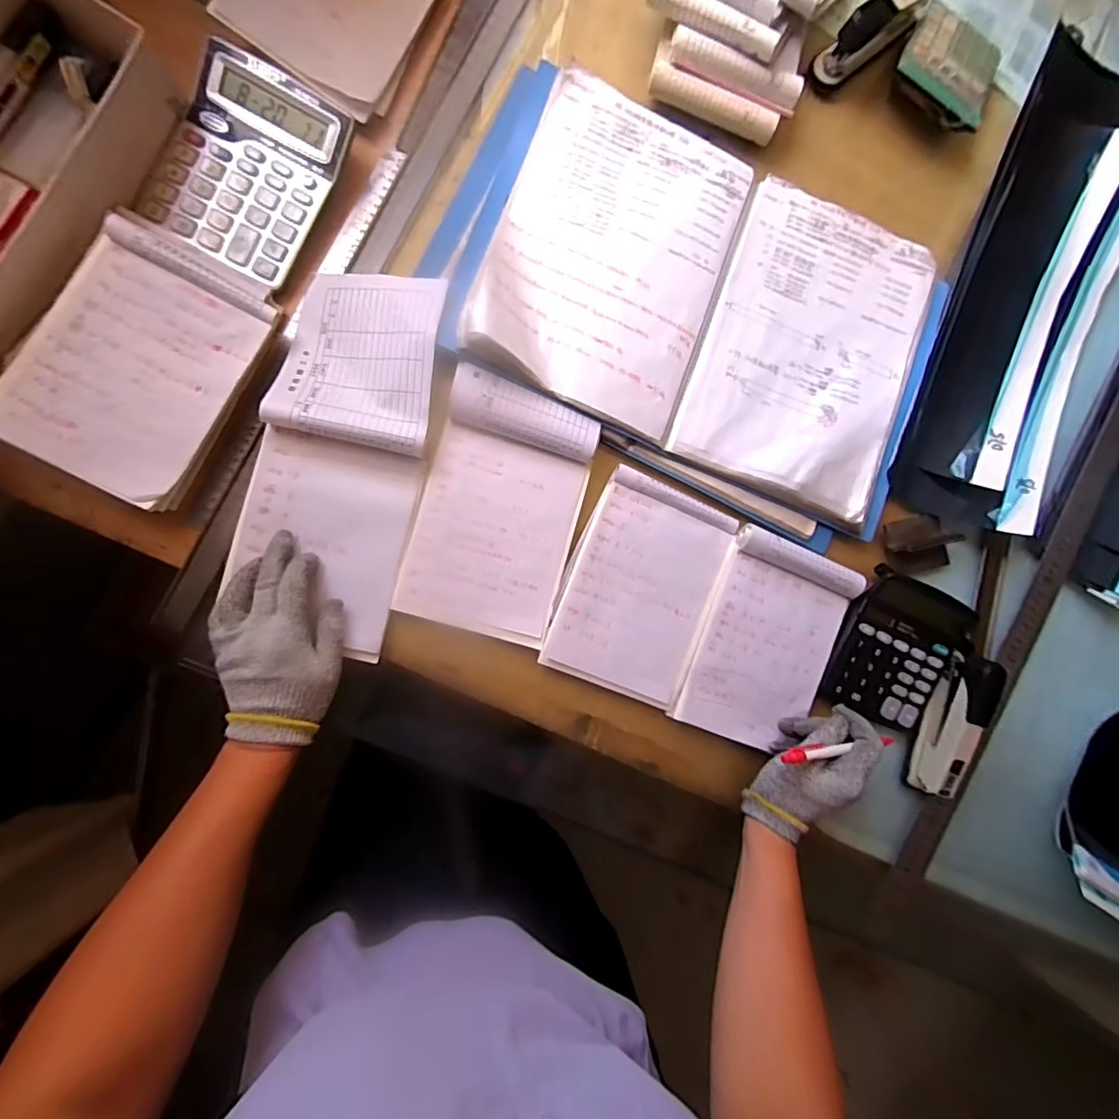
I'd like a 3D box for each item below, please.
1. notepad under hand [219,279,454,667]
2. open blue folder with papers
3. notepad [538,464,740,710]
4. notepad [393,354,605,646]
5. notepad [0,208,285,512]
[{"bbox_3d":[-0.193,-0.091,0.449,0.142,0.033,0.333,6,88,-7],"label":"notepad under hand"},{"bbox_3d":[0.140,-0.250,0.495,0.505,0.040,0.323,24,84,-6],"label":"open blue folder with papers"},{"bbox_3d":[0.081,0.027,0.487,0.139,0.015,0.197,23,84,-6],"label":"notepad"},{"bbox_3d":[-0.053,-0.045,0.466,0.140,0.024,0.221,17,85,-7],"label":"notepad"},{"bbox_3d":[-0.341,-0.161,0.420,0.145,0.039,0.210,25,84,-6],"label":"notepad"}]

